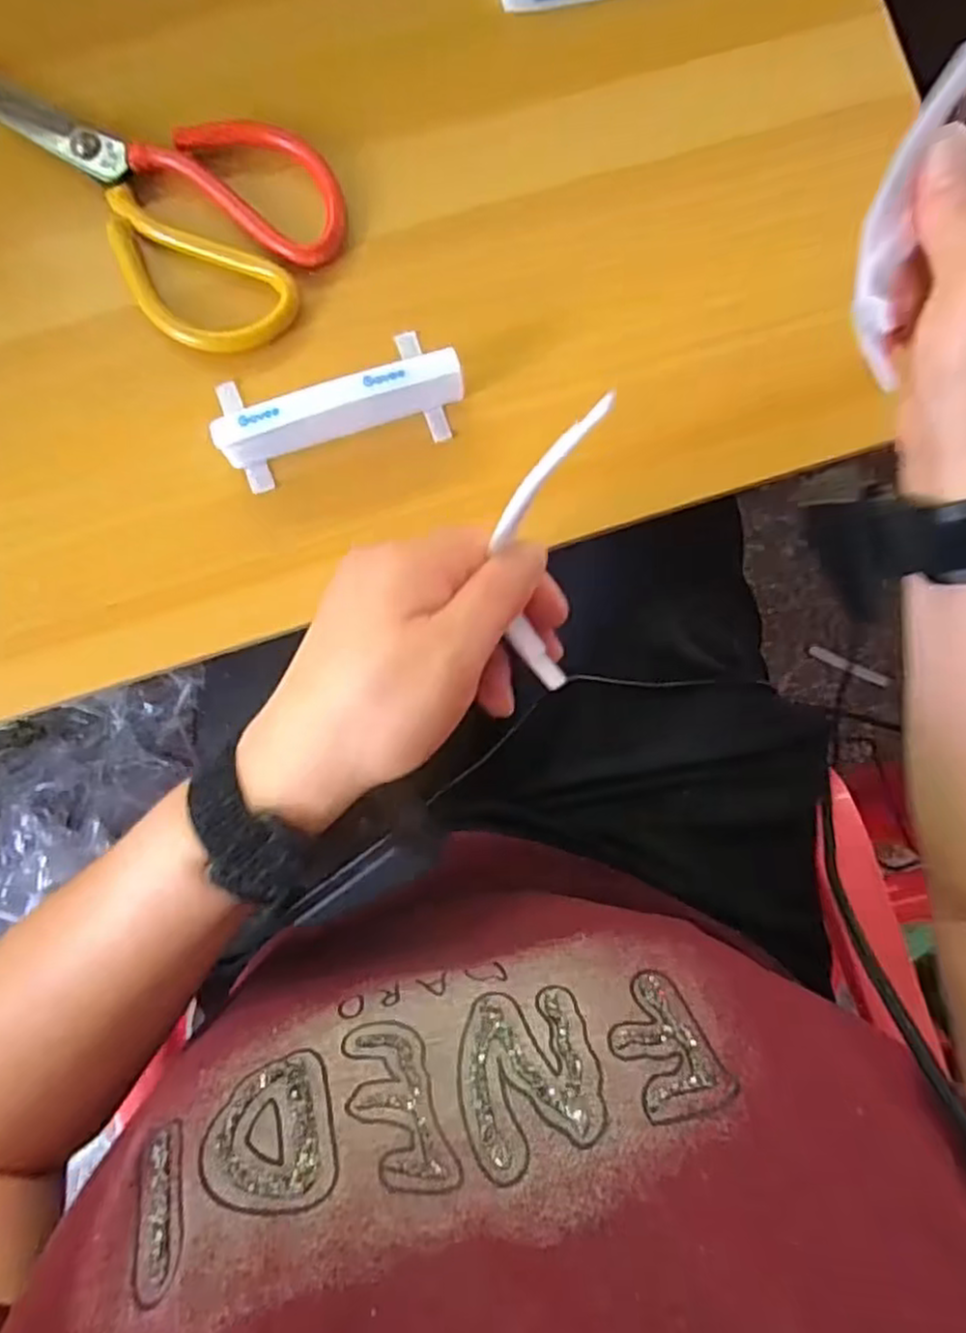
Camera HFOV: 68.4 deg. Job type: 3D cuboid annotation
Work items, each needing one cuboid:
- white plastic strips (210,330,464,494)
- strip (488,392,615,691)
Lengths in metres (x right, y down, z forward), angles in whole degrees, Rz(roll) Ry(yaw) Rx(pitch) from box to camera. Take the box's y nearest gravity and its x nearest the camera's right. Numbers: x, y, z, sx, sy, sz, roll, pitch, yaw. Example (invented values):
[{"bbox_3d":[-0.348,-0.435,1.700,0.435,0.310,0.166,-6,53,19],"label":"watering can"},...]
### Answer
[{"bbox_3d":[-0.071,-0.130,0.346,0.120,0.040,0.058,-16,87,-3],"label":"white plastic strips"},{"bbox_3d":[0.021,-0.041,0.253,0.029,0.025,0.107,-1,120,-6],"label":"strip"}]

